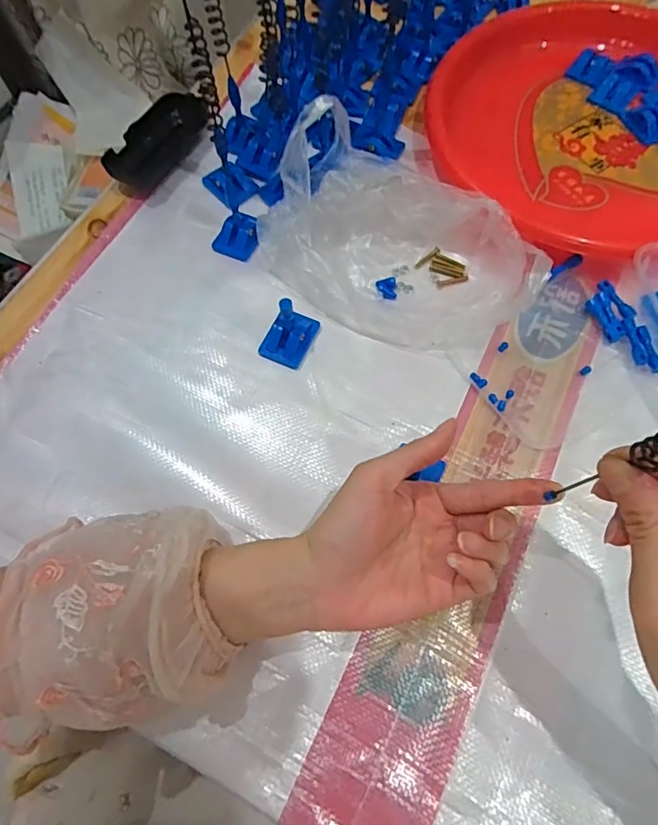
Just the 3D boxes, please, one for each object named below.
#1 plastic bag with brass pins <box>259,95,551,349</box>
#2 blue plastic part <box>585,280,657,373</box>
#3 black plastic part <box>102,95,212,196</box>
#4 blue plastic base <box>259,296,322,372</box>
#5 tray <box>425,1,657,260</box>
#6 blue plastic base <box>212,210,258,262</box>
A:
[{"bbox_3d":[0.054,-0.133,0.381,0.206,0.082,0.136,34,72,15],"label":"plastic bag with brass pins"},{"bbox_3d":[0.221,-0.063,0.386,0.029,0.011,0.079,-19,68,-6],"label":"blue plastic part"},{"bbox_3d":[-0.155,-0.248,0.468,0.053,0.020,0.105,32,72,14],"label":"black plastic part"},{"bbox_3d":[-0.031,-0.064,0.381,0.032,0.044,0.043,21,69,10],"label":"blue plastic base"},{"bbox_3d":[0.234,-0.249,0.443,0.280,0.045,0.274,-22,68,-7],"label":"tray"},{"bbox_3d":[-0.074,-0.146,0.424,0.035,0.010,0.038,28,103,6],"label":"blue plastic base"}]

